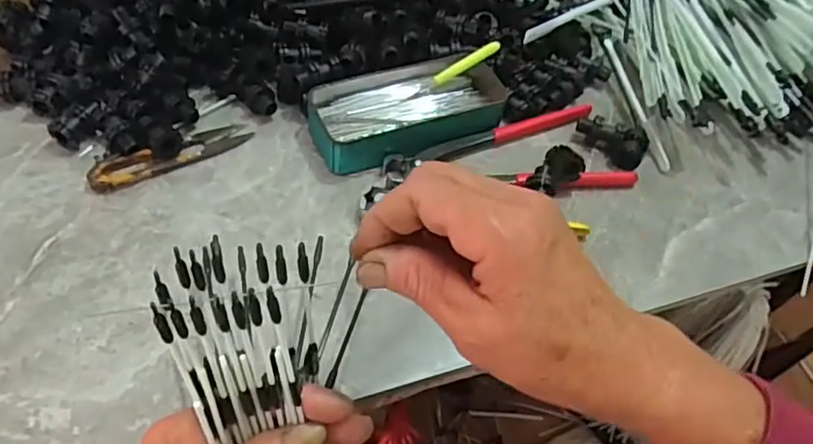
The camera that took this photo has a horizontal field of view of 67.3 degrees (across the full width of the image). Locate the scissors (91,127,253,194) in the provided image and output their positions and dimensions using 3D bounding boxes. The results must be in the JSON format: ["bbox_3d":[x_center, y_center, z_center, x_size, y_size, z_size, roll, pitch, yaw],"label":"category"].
[{"bbox_3d":[-0.173,-0.052,0.451,0.116,0.010,0.028,-26,58,-25],"label":"scissors"}]

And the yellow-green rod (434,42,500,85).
[{"bbox_3d":[0.051,-0.132,0.506,0.063,0.010,0.011,-31,58,-4],"label":"yellow-green rod"}]

